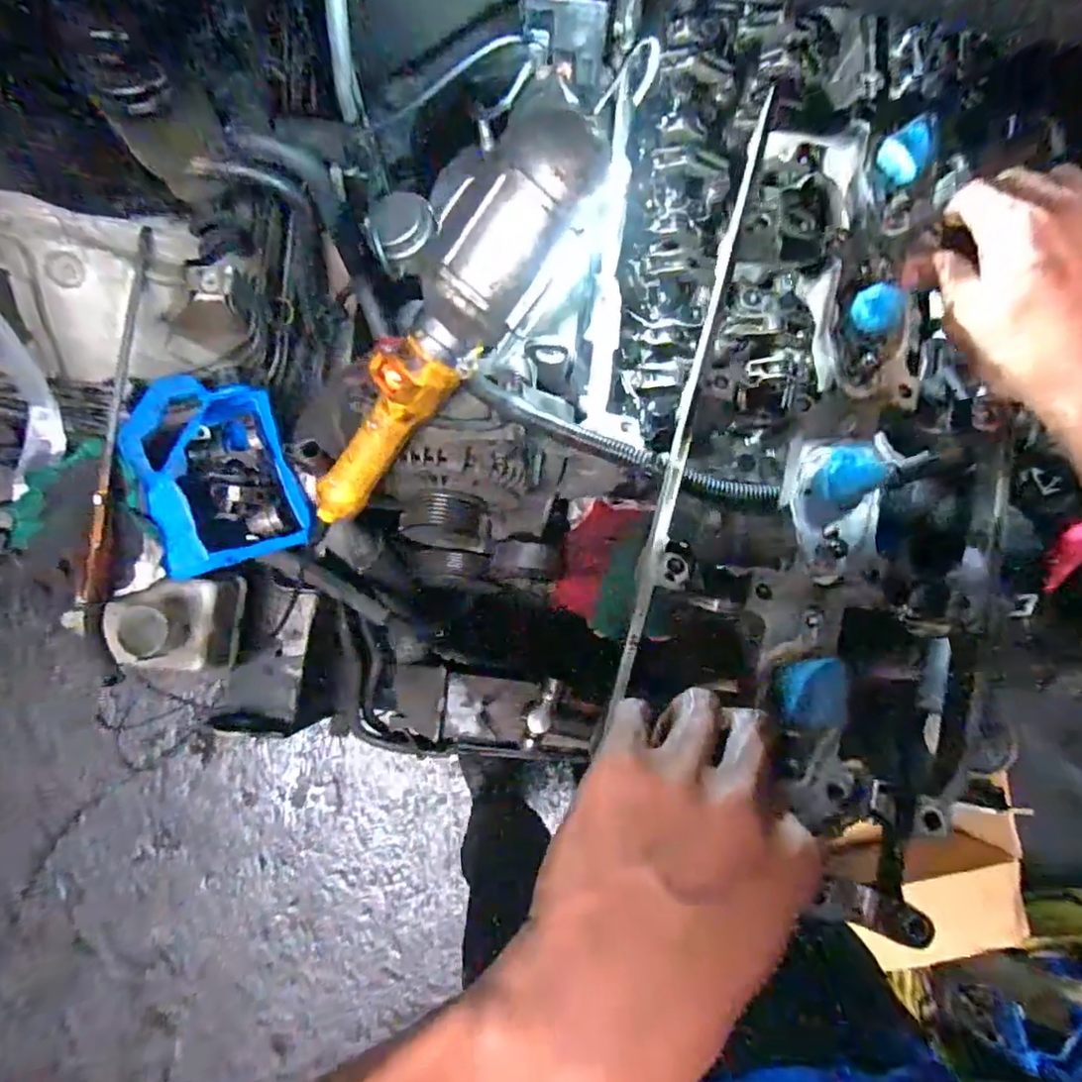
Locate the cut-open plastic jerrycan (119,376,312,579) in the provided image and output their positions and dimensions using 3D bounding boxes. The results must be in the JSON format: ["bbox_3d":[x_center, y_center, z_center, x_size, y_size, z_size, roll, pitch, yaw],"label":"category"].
[{"bbox_3d":[-0.378,-0.074,0.718,0.168,0.080,0.231,-18,89,-38],"label":"cut-open plastic jerrycan"}]

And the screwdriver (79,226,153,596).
[{"bbox_3d":[-0.456,-0.143,0.659,0.024,0.027,0.412,2,83,-3],"label":"screwdriver"}]

